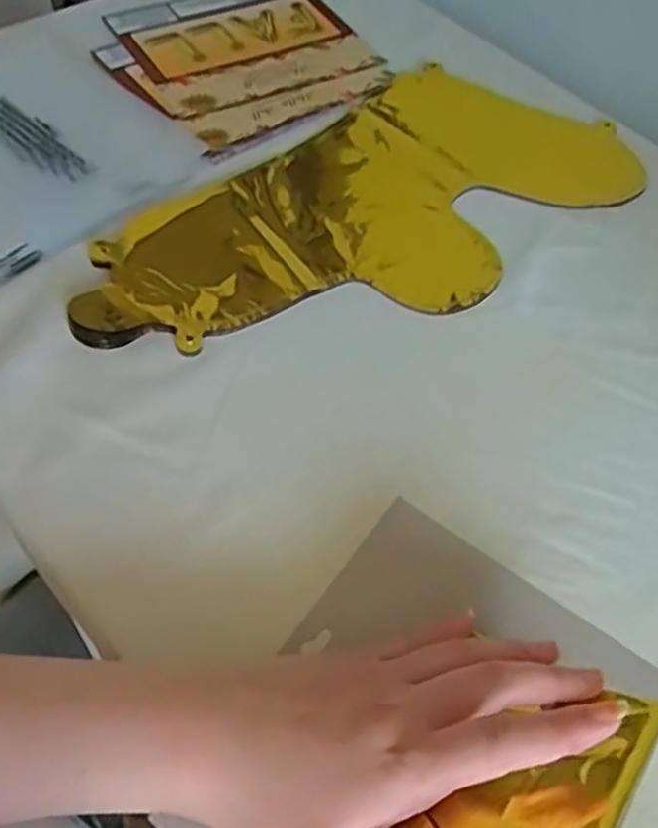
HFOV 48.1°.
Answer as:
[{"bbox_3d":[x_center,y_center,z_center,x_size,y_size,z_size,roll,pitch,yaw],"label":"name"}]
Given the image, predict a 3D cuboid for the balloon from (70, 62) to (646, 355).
[{"bbox_3d":[0.035,-0.146,0.517,0.426,0.014,0.191,-34,65,-25],"label":"balloon"}]

